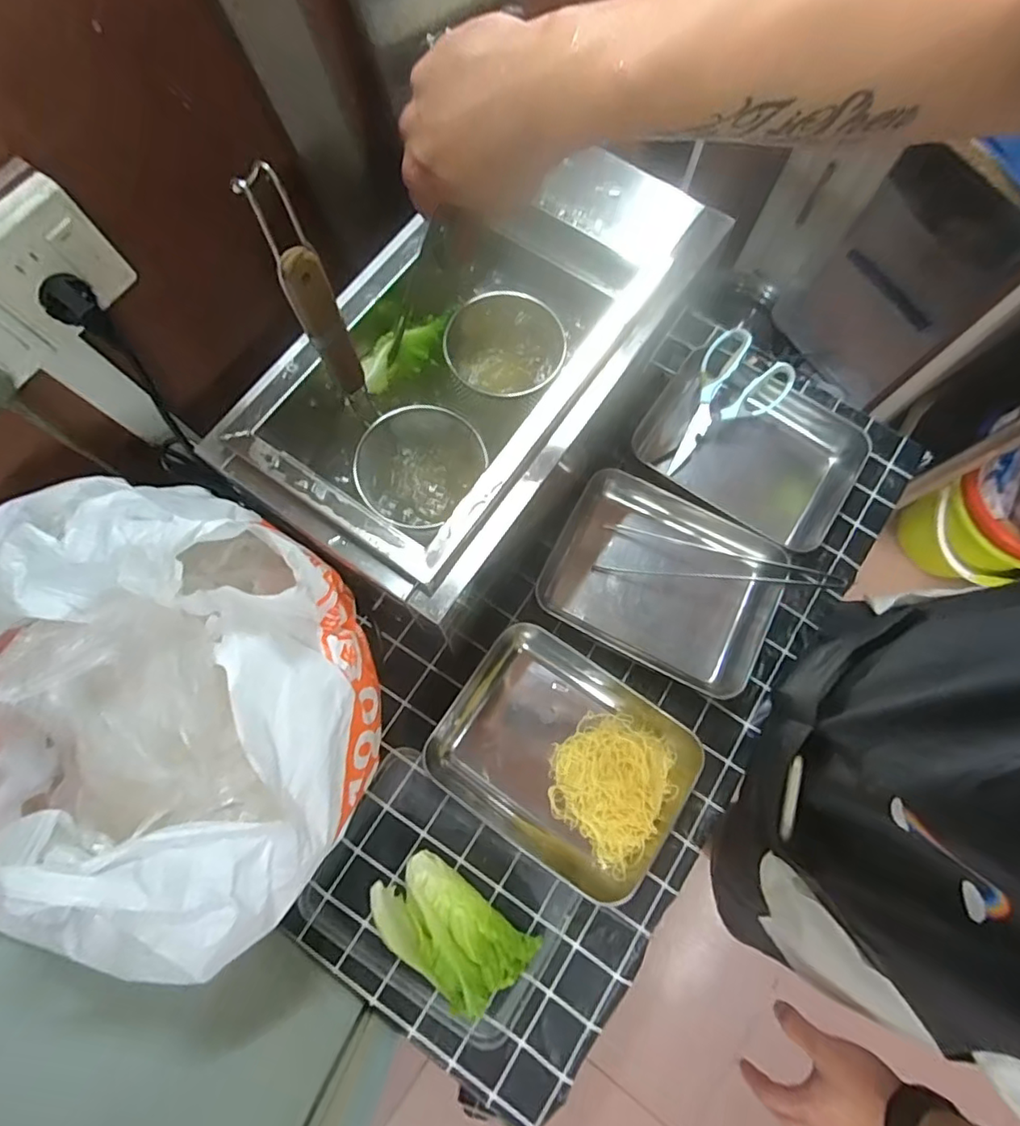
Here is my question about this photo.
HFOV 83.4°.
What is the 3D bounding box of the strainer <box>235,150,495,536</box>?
[{"bbox_3d":[-0.085,-0.133,0.441,0.104,0.277,0.119,-19,76,-6],"label":"strainer"}]

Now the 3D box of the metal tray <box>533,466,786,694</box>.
[{"bbox_3d":[0.182,0.024,0.668,0.263,0.045,0.192,27,76,6],"label":"metal tray"}]

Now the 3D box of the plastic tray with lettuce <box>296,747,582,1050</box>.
[{"bbox_3d":[-0.071,0.343,0.576,0.249,0.054,0.182,32,77,7],"label":"plastic tray with lettuce"}]

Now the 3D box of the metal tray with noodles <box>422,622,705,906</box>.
[{"bbox_3d":[0.059,0.209,0.618,0.262,0.039,0.198,34,77,8],"label":"metal tray with noodles"}]

